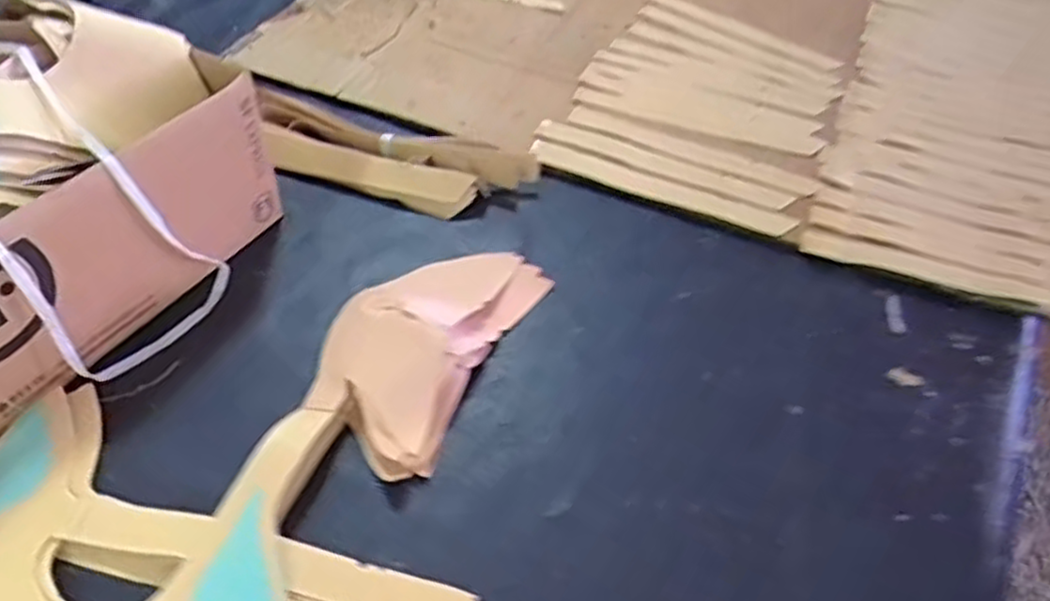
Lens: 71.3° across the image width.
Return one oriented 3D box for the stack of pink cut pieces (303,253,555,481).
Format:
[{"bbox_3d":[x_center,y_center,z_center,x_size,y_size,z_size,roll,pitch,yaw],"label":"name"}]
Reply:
[{"bbox_3d":[-0.050,0.013,0.379,0.074,0.033,0.147,23,50,14],"label":"stack of pink cut pieces"}]

